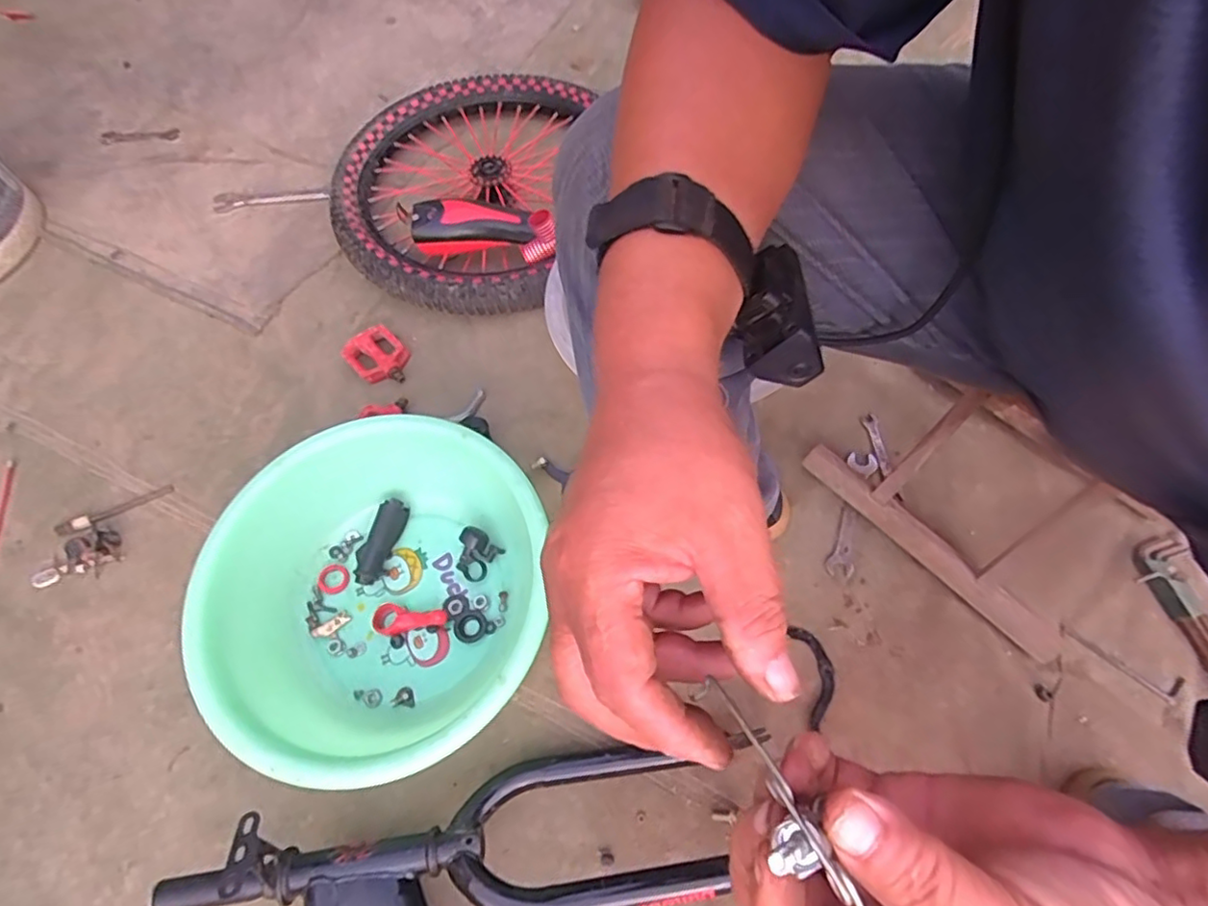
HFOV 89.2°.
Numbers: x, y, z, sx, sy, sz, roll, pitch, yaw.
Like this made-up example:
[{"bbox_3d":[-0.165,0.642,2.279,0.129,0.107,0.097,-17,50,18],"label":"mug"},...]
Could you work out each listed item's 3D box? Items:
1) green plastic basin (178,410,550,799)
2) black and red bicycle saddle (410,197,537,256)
[{"bbox_3d":[-0.228,0.149,0.656,0.344,0.137,0.356,-8,61,-2],"label":"green plastic basin"},{"bbox_3d":[-0.193,-0.338,0.895,0.170,0.047,0.070,-6,63,0],"label":"black and red bicycle saddle"}]

